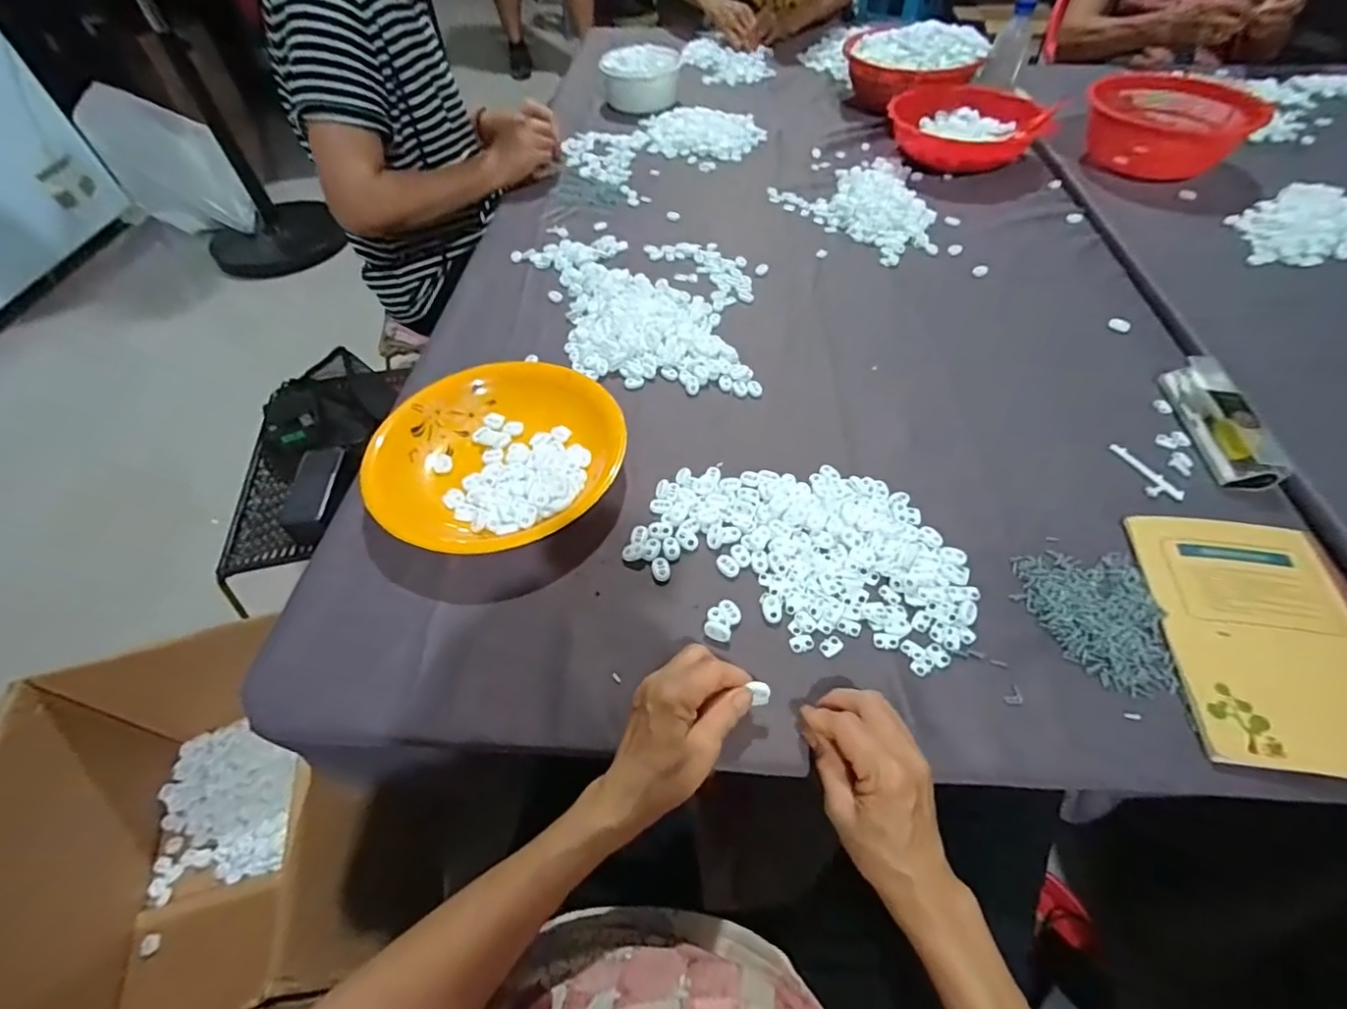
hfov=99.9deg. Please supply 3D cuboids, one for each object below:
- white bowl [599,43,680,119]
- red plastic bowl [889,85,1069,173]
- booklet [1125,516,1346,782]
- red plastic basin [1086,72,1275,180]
[{"bbox_3d":[-0.063,-0.876,1.163,0.149,0.086,0.147,-1,51,1],"label":"white bowl"},{"bbox_3d":[0.507,-0.647,0.984,0.268,0.073,0.239,17,54,16],"label":"red plastic bowl"},{"bbox_3d":[0.461,0.096,0.429,0.158,0.015,0.211,7,51,8],"label":"booklet"},{"bbox_3d":[0.814,-0.633,0.937,0.232,0.110,0.232,-1,51,1],"label":"red plastic basin"}]

